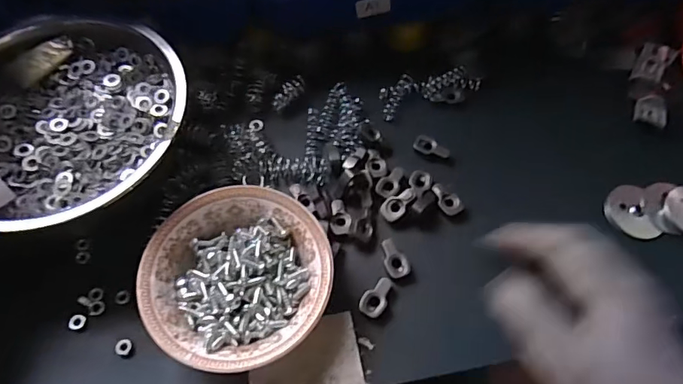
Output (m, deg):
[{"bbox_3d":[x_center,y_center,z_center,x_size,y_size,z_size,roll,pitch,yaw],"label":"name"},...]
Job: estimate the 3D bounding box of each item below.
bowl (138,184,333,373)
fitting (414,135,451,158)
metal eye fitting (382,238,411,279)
[{"bbox_3d":[-0.068,0.060,0.333,0.116,0.042,0.120,1,62,-2],"label":"bowl"},{"bbox_3d":[0.077,-0.037,0.414,0.031,0.007,0.015,35,67,16],"label":"fitting"},{"bbox_3d":[0.039,0.050,0.363,0.017,0.008,0.030,-14,64,-9],"label":"metal eye fitting"}]

